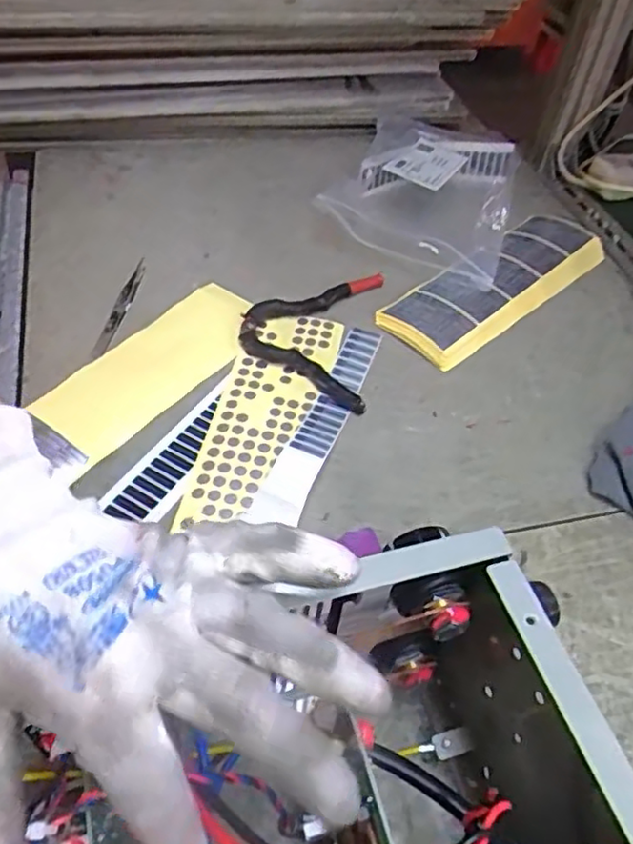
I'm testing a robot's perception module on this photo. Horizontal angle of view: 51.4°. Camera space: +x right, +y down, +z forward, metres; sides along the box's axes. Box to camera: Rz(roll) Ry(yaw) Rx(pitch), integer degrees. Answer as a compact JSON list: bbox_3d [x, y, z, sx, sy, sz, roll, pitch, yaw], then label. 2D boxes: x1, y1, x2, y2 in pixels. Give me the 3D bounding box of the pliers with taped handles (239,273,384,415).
[{"bbox_3d":[-0.006,-0.088,0.602,0.118,0.015,0.180,9,48,2],"label":"pliers with taped handles"}]

